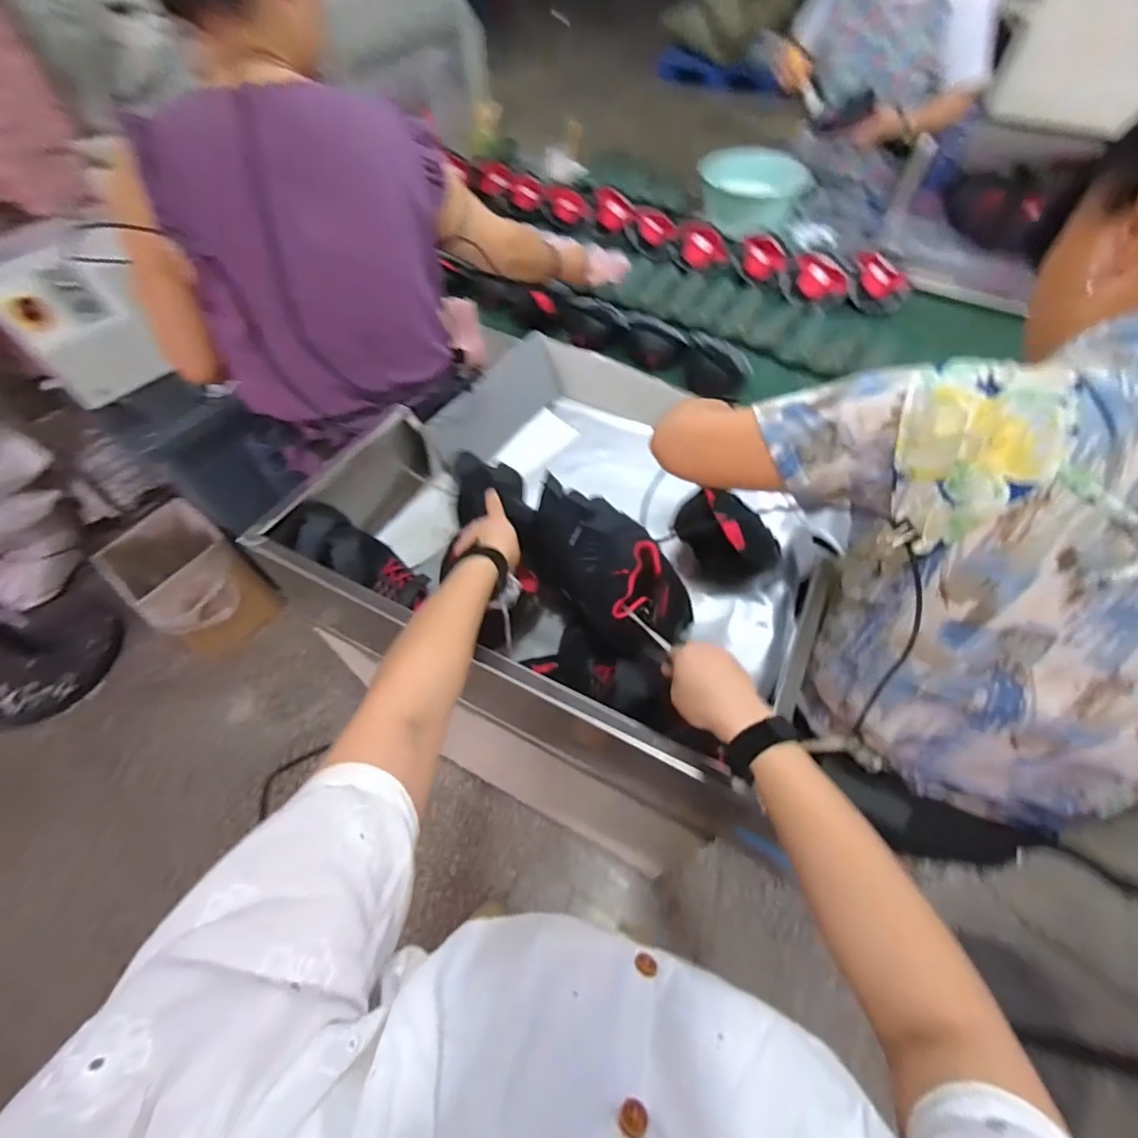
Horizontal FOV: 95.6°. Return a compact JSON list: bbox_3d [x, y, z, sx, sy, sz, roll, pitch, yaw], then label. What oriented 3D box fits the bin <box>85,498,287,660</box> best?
[{"bbox_3d":[-1.088,0.045,1.525,0.223,0.408,0.280,33,62,23],"label":"bin"}]

